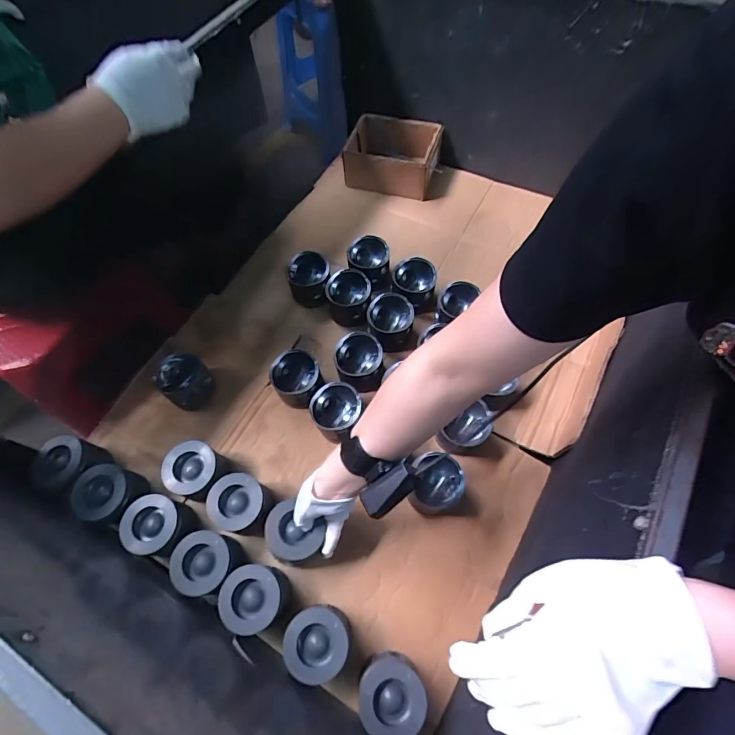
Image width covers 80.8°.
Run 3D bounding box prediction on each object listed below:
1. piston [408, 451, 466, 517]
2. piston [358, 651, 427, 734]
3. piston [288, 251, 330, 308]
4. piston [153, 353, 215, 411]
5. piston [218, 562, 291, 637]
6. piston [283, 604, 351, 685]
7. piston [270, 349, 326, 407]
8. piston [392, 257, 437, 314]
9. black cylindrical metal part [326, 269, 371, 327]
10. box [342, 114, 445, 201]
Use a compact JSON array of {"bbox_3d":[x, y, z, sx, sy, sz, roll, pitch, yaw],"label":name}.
[{"bbox_3d":[0.109,0.188,0.688,0.079,0.087,0.083,4,64,5],"label":"piston"},{"bbox_3d":[0.032,0.435,0.578,0.086,0.071,0.090,-6,63,-1],"label":"piston"},{"bbox_3d":[-0.116,-0.172,0.884,0.088,0.081,0.100,-10,64,-3],"label":"piston"},{"bbox_3d":[-0.331,0.025,0.790,0.081,0.073,0.084,-1,63,2],"label":"piston"},{"bbox_3d":[-0.159,0.327,0.612,0.086,0.057,0.080,-1,63,2],"label":"piston"},{"bbox_3d":[-0.067,0.379,0.598,0.082,0.076,0.086,-1,63,2],"label":"piston"},{"bbox_3d":[-0.126,0.026,0.779,0.085,0.077,0.084,-1,63,2],"label":"piston"},{"bbox_3d":[0.093,-0.163,0.857,0.091,0.066,0.085,-2,63,2],"label":"piston"},{"bbox_3d":[-0.037,-0.135,0.852,0.083,0.079,0.085,-1,63,2],"label":"black cylindrical metal part"},{"bbox_3d":[0.058,-0.490,1.025,0.212,0.113,0.155,17,65,10],"label":"box"}]

